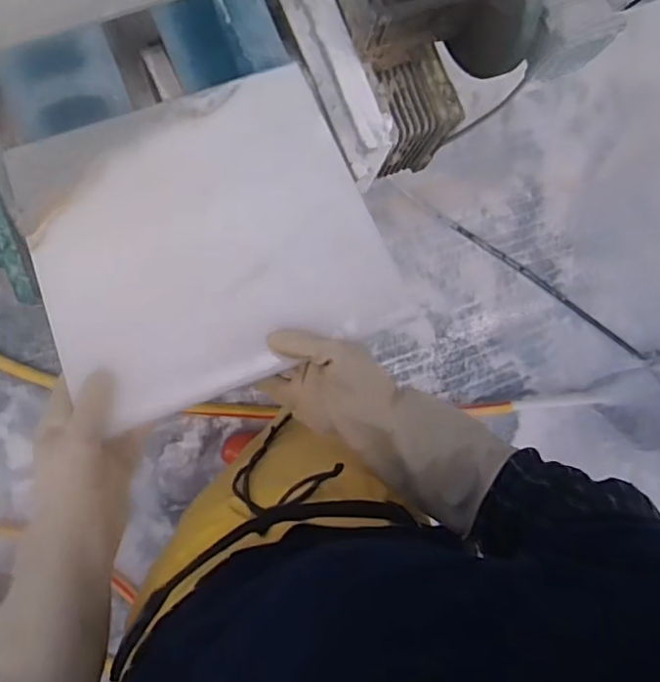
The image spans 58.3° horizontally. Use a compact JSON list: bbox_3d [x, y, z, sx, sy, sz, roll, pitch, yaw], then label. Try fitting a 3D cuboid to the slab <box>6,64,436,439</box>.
[{"bbox_3d":[-0.110,-0.094,0.551,0.305,0.028,0.283,-22,89,-8],"label":"slab"}]

